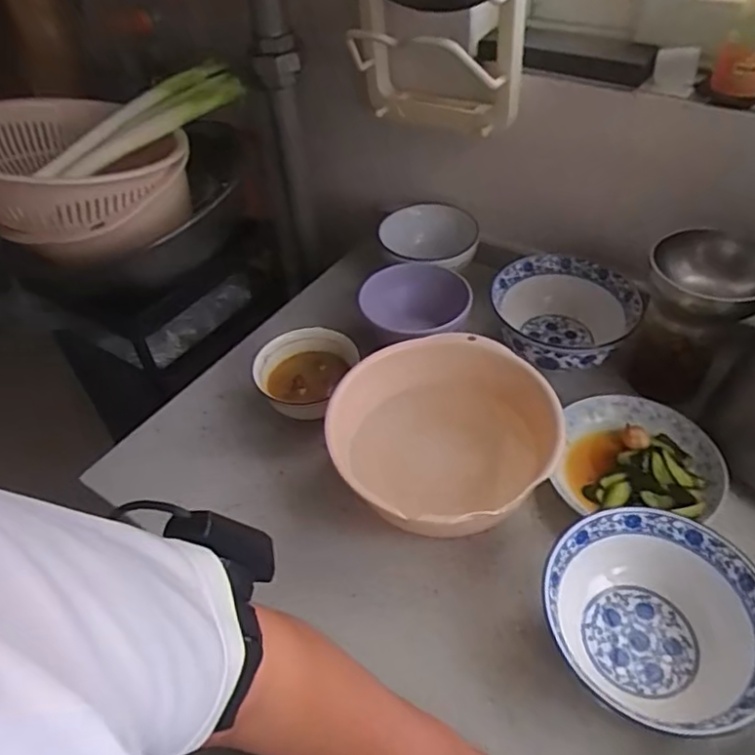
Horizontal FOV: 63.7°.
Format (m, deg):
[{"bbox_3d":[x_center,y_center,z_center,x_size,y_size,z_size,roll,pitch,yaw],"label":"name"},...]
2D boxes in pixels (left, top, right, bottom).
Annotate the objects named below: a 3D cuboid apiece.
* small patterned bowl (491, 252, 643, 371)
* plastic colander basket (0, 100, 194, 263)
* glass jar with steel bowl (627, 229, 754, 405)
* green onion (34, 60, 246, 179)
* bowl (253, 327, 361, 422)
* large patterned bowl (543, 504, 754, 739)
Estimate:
[{"bbox_3d":[0.219,-0.070,0.743,0.152,0.076,0.161,-2,46,2],"label":"small patterned bowl"},{"bbox_3d":[-0.368,-0.251,0.728,0.240,0.110,0.282,-36,53,-26],"label":"plastic colander basket"},{"bbox_3d":[0.339,-0.058,0.657,0.111,0.160,0.094,22,52,24],"label":"glass jar with steel bowl"},{"bbox_3d":[-0.306,-0.330,0.790,0.273,0.045,0.069,-35,52,-10],"label":"green onion"},{"bbox_3d":[-0.084,0.001,0.719,0.097,0.067,0.117,17,50,20],"label":"bowl"},{"bbox_3d":[0.221,0.204,0.495,0.163,0.085,0.164,-2,46,2],"label":"large patterned bowl"}]

